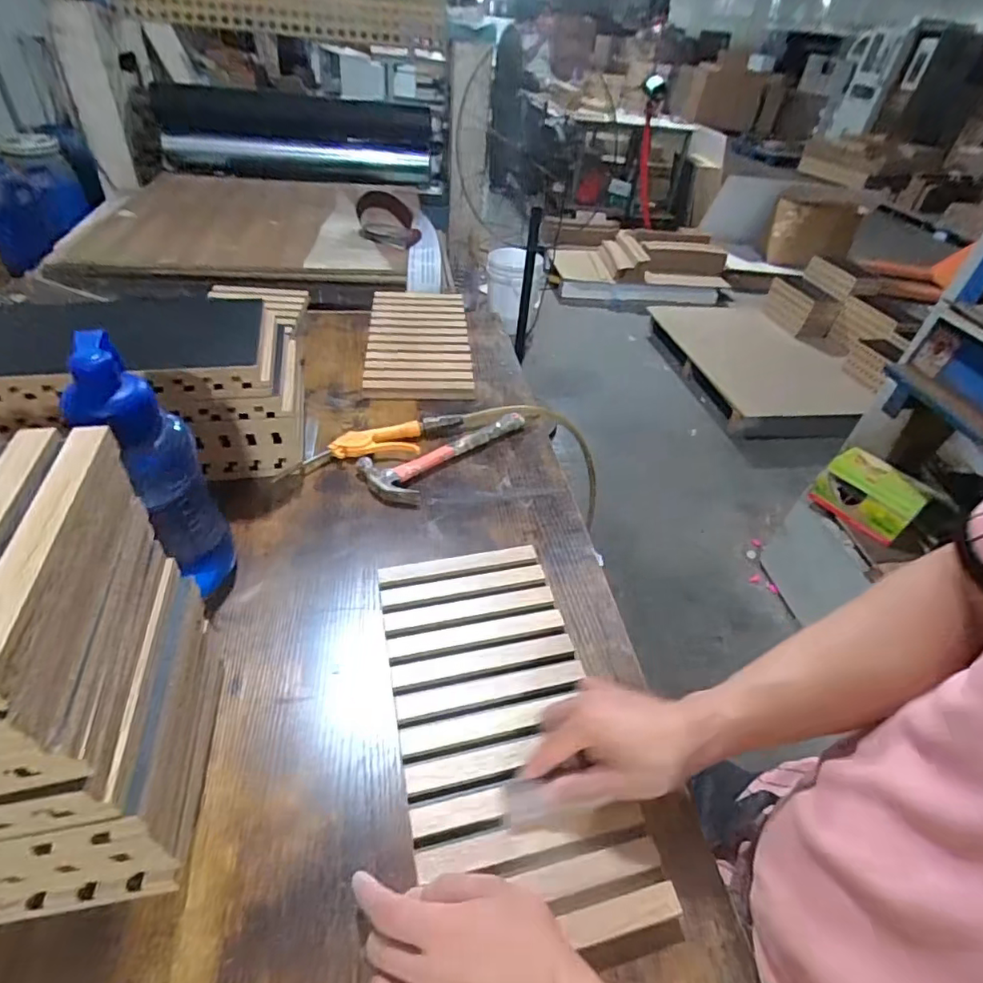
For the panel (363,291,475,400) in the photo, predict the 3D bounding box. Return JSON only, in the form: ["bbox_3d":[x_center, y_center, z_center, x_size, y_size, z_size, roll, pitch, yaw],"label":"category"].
[{"bbox_3d":[-0.133,-0.279,0.990,0.182,0.018,0.338,0,50,-8],"label":"panel"}]

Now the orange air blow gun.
[{"bbox_3d":[-0.166,-0.067,0.774,0.270,0.025,0.067,-16,46,-22],"label":"orange air blow gun"}]

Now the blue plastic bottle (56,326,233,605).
[{"bbox_3d":[-0.311,-0.009,0.513,0.057,0.274,0.064,-1,42,-7],"label":"blue plastic bottle"}]

